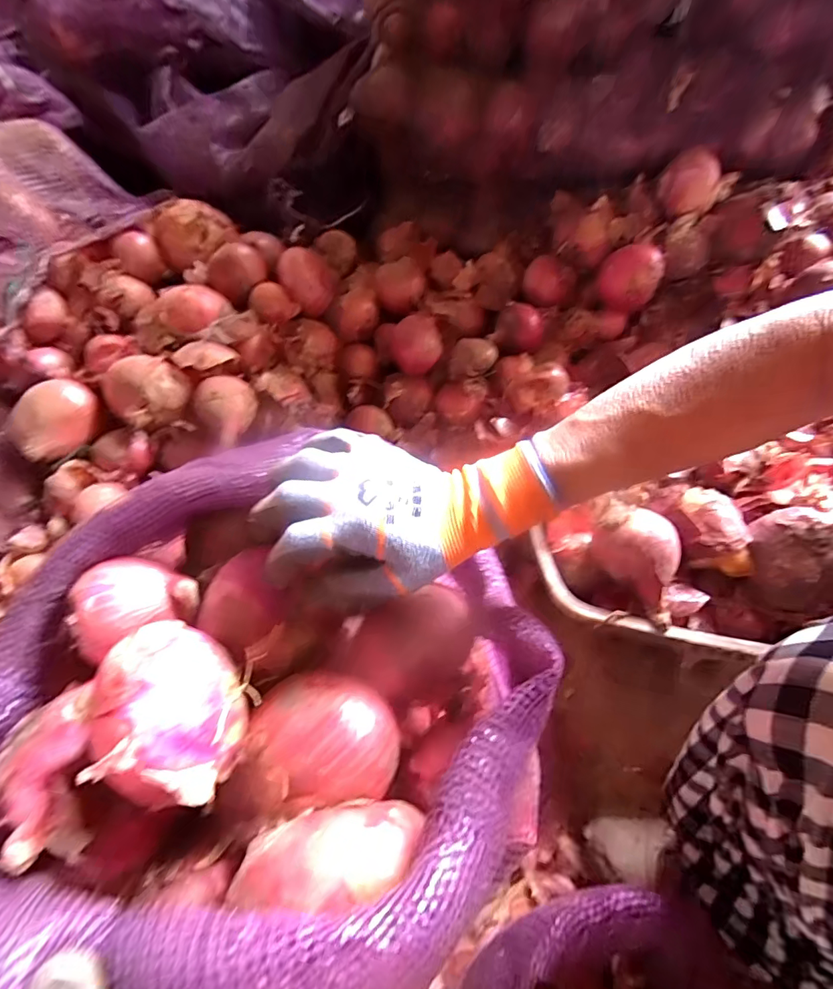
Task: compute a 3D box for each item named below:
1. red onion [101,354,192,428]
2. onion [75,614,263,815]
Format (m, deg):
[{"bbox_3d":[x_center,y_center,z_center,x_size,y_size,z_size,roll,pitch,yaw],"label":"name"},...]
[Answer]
[{"bbox_3d":[-0.340,-0.129,0.597,0.077,0.077,0.092,35,67,22],"label":"red onion"},{"bbox_3d":[-0.124,0.108,0.237,0.065,0.056,0.074,15,61,13],"label":"onion"}]

